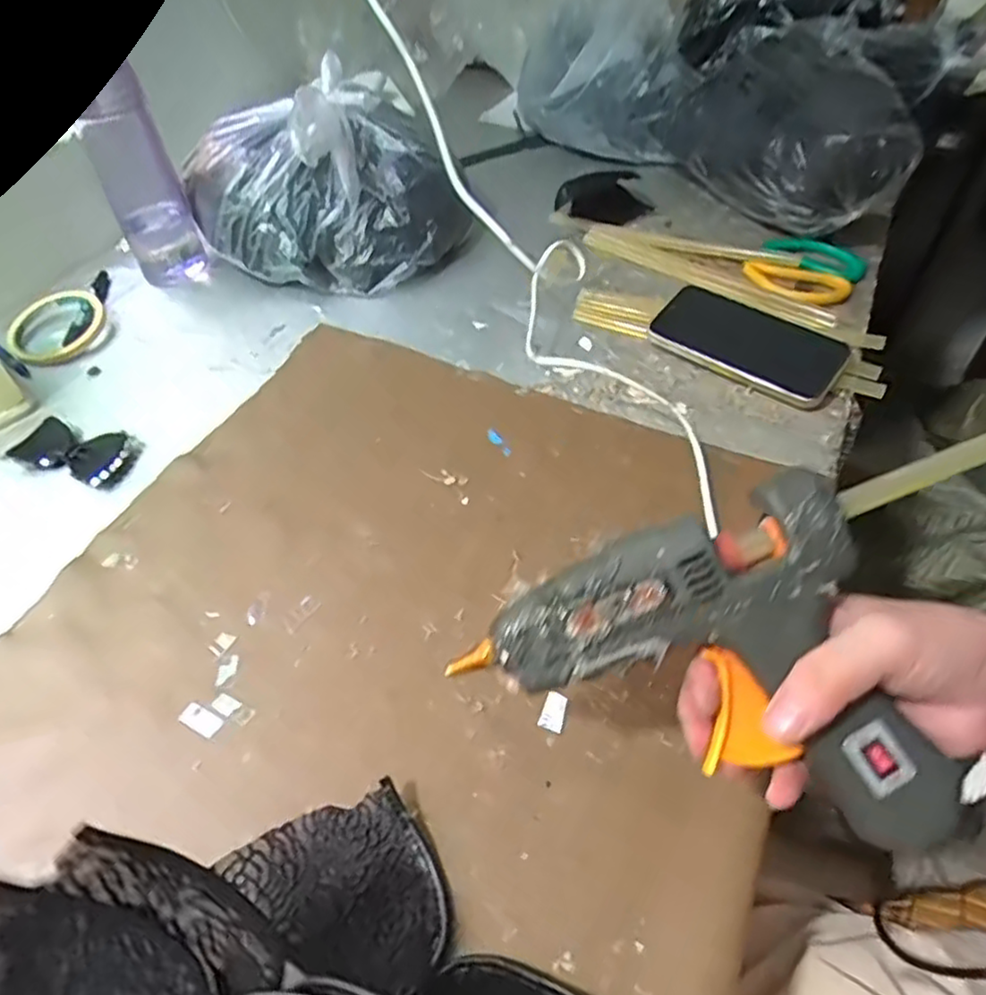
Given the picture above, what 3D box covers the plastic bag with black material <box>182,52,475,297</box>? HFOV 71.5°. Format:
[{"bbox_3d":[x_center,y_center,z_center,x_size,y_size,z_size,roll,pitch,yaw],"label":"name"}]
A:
[{"bbox_3d":[-0.163,-0.312,0.691,0.263,0.147,0.193,-20,51,-14],"label":"plastic bag with black material"}]

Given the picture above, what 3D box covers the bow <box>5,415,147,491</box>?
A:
[{"bbox_3d":[-0.331,-0.037,0.547,0.089,0.015,0.048,12,50,13],"label":"bow"}]

